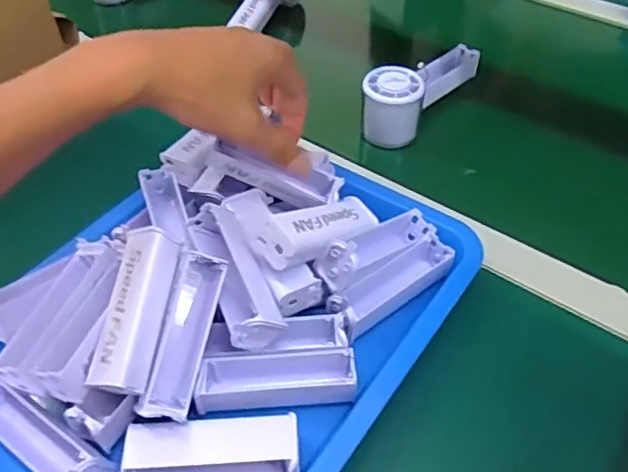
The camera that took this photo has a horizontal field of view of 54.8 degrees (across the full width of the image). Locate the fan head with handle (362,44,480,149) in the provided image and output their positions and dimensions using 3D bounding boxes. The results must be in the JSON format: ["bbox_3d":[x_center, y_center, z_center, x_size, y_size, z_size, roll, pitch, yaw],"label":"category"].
[{"bbox_3d":[0.106,-0.150,0.607,0.052,0.058,0.156,30,55,26],"label":"fan head with handle"}]

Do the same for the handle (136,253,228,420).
[{"bbox_3d":[-0.080,0.062,0.377,0.028,0.027,0.102,9,64,6],"label":"handle"}]

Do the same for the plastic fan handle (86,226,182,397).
[{"bbox_3d":[-0.110,0.044,0.371,0.035,0.015,0.099,7,67,4],"label":"plastic fan handle"}]

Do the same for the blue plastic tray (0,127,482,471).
[{"bbox_3d":[-0.060,0.042,0.397,0.249,0.064,0.327,34,63,15],"label":"blue plastic tray"}]

